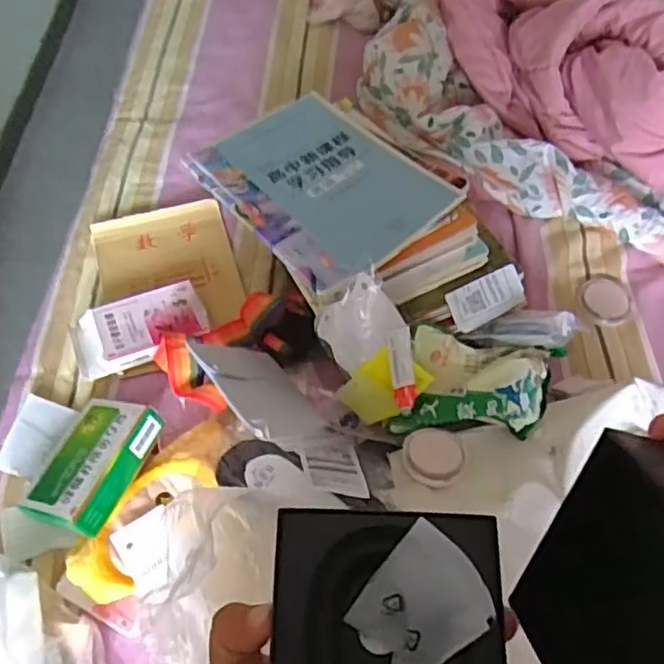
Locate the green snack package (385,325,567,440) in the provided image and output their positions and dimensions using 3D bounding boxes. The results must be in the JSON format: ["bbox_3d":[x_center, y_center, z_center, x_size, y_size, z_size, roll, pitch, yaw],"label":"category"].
[{"bbox_3d":[0.170,0.065,0.785,0.187,0.047,0.124,6,80,15],"label":"green snack package"}]

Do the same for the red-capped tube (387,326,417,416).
[{"bbox_3d":[0.084,0.048,0.779,0.030,0.014,0.106,-9,102,-7],"label":"red-capped tube"}]

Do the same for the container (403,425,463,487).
[{"bbox_3d":[0.115,0.141,0.738,0.065,0.026,0.060,1,60,-1],"label":"container"}]

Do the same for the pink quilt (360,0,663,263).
[{"bbox_3d":[0.504,-0.328,0.991,0.925,0.190,0.415,19,61,9],"label":"pink quilt"}]

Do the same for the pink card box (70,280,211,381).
[{"bbox_3d":[-0.255,-0.003,0.877,0.172,0.035,0.097,-19,62,-12],"label":"pink card box"}]

